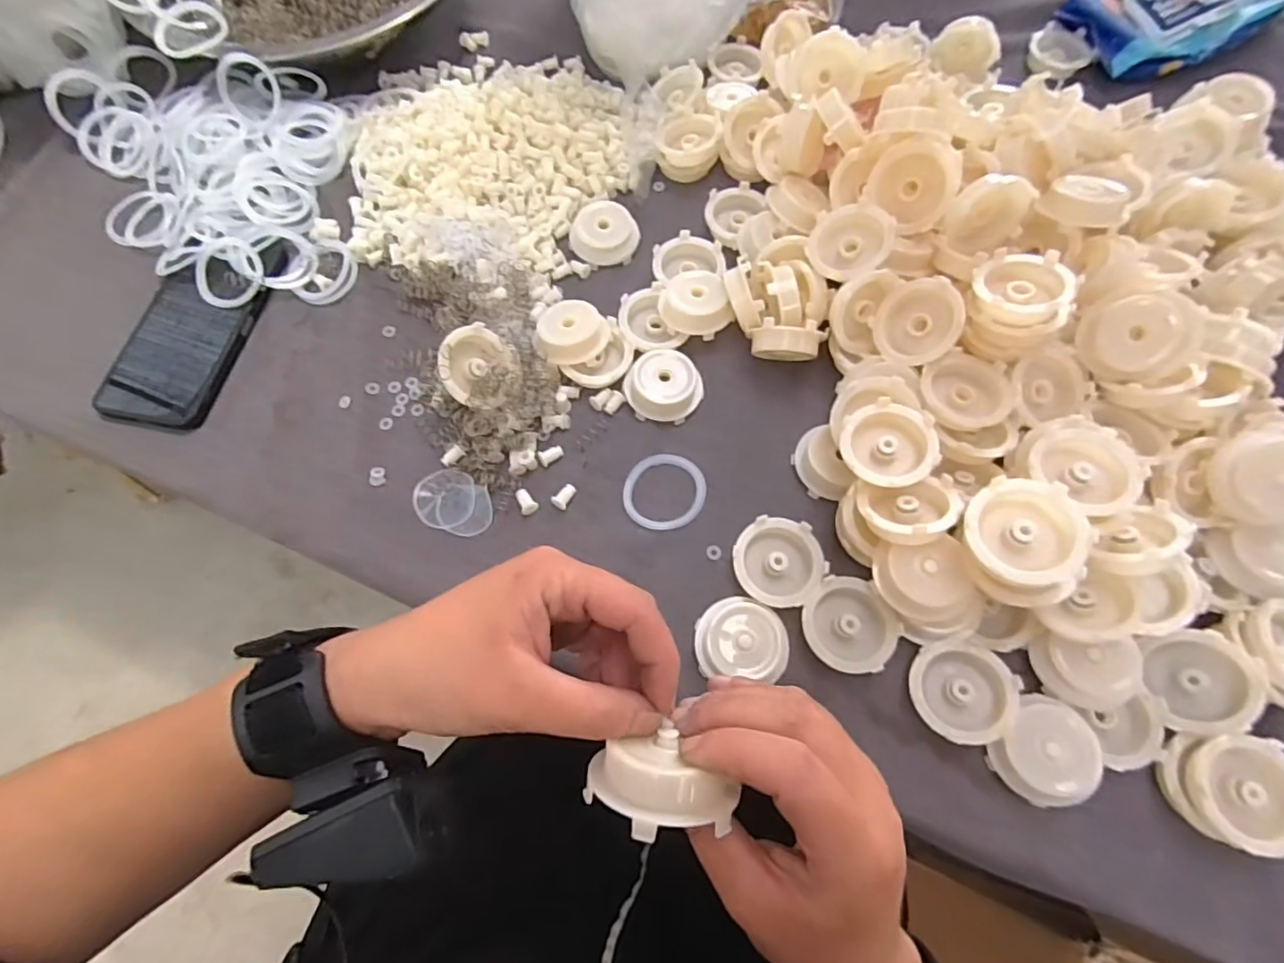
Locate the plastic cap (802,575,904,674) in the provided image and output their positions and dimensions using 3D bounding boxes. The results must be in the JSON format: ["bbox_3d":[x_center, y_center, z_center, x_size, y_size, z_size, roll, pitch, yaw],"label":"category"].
[{"bbox_3d":[0.122,0.085,0.349,0.052,0.014,0.050,0,67,0],"label":"plastic cap"}]

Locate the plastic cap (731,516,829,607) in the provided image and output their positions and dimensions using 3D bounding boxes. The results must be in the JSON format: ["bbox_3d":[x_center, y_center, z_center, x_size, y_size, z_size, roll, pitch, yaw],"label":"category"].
[{"bbox_3d":[0.084,0.051,0.365,0.054,0.017,0.053,0,67,0],"label":"plastic cap"}]

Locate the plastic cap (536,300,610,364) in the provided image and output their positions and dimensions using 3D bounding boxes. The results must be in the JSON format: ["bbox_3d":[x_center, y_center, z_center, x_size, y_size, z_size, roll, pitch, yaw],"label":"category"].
[{"bbox_3d":[-0.049,-0.104,0.415,0.050,0.018,0.047,-1,82,-9],"label":"plastic cap"}]

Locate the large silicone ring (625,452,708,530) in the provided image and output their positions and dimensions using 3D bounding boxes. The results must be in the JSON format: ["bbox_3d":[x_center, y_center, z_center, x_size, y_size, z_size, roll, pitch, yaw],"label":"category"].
[{"bbox_3d":[0.015,0.007,0.391,0.053,0.005,0.053,0,67,0],"label":"large silicone ring"}]

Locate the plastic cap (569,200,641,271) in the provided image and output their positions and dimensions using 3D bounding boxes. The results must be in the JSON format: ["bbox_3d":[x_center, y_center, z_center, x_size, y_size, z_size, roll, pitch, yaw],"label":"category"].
[{"bbox_3d":[-0.030,-0.194,0.460,0.051,0.019,0.045,-25,69,-10],"label":"plastic cap"}]

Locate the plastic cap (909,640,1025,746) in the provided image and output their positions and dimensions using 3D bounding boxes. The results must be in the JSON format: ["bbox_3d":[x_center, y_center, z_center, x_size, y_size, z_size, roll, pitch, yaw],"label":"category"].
[{"bbox_3d":[0.181,0.119,0.333,0.054,0.015,0.054,-4,65,9],"label":"plastic cap"}]

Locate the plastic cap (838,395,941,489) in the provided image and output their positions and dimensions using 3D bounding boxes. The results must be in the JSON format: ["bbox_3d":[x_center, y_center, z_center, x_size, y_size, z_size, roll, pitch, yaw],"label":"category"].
[{"bbox_3d":[0.148,-0.021,0.353,0.051,0.020,0.052,0,67,0],"label":"plastic cap"}]

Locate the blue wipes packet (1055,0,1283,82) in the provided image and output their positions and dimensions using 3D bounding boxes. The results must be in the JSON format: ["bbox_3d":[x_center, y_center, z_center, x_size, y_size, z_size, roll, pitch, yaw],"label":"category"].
[{"bbox_3d":[0.489,-0.435,0.549,0.190,0.037,0.120,-27,69,-11],"label":"blue wipes packet"}]

